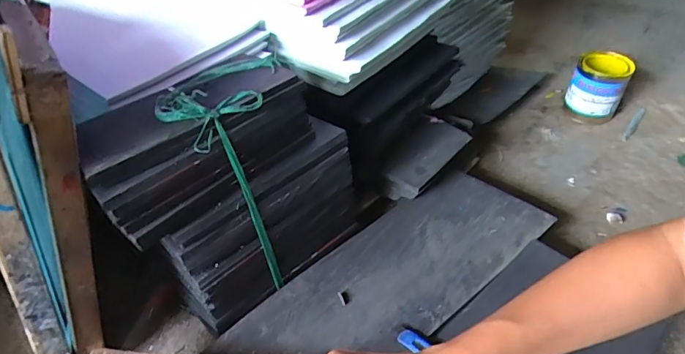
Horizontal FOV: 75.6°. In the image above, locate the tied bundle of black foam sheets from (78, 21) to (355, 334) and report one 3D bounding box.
[{"bbox_3d":[-0.165,-0.009,0.660,0.327,0.280,0.242,-29,44,-24],"label":"tied bundle of black foam sheets"}]

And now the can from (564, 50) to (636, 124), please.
[{"bbox_3d":[0.581,-0.207,1.005,0.115,0.132,0.111,19,46,28],"label":"can"}]

